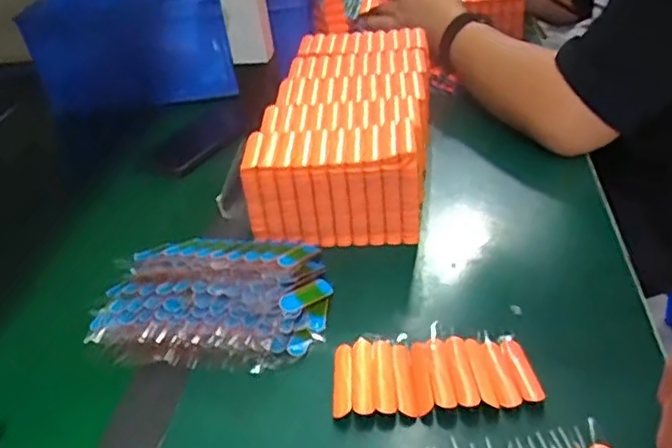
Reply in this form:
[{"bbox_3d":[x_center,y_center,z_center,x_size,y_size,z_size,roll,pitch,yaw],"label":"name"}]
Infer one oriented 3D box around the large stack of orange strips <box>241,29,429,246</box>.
[{"bbox_3d":[0.020,-0.108,0.697,0.153,0.090,0.323,1,35,11],"label":"large stack of orange strips"}]

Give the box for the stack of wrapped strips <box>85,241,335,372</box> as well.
[{"bbox_3d":[-0.098,0.054,0.536,0.184,0.055,0.132,3,35,14],"label":"stack of wrapped strips"}]

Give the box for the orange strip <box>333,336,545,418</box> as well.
[{"bbox_3d":[0.070,0.110,0.462,0.140,0.020,0.062,-5,34,2],"label":"orange strip"}]

